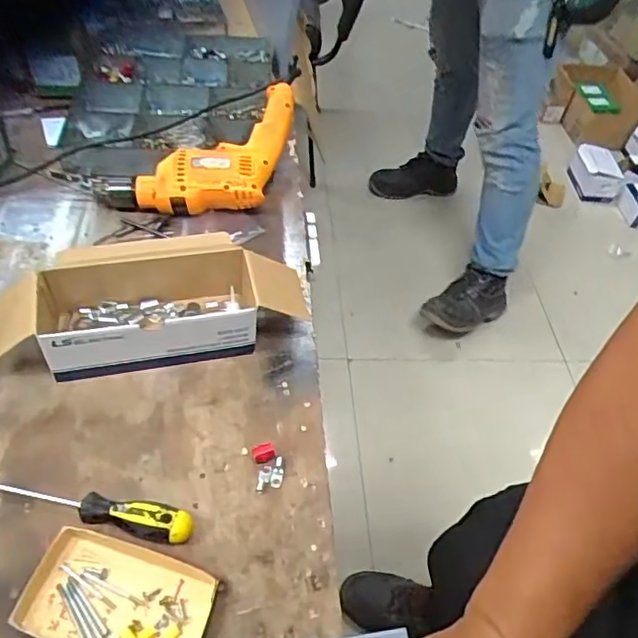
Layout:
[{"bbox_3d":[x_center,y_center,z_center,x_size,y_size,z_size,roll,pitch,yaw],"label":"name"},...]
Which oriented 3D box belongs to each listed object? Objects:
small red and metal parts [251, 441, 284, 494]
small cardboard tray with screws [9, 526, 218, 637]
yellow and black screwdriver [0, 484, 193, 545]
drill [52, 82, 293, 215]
[{"bbox_3d":[-0.051,0.148,0.598,0.029,0.014,0.046,-6,52,-11],"label":"small red and metal parts"},{"bbox_3d":[-0.169,0.239,0.502,0.149,0.024,0.089,16,51,7],"label":"small cardboard tray with screws"},{"bbox_3d":[-0.213,0.172,0.545,0.199,0.027,0.028,13,51,4],"label":"yellow and black screwdriver"},{"bbox_3d":[-0.186,-0.213,0.841,0.341,0.075,0.141,-21,54,-2],"label":"drill"}]

